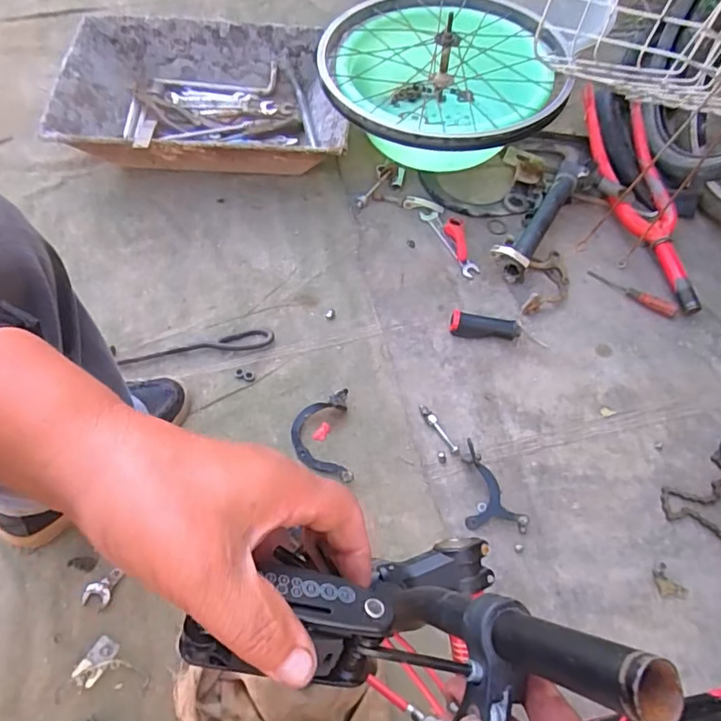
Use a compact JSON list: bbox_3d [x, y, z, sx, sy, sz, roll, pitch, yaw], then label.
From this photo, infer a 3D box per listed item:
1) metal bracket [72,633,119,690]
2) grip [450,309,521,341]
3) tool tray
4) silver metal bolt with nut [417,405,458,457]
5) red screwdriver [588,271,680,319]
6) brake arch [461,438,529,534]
[{"bbox_3d":[-0.299,0.340,0.601,0.027,0.008,0.051,33,67,14],"label":"metal bracket"},{"bbox_3d":[0.191,-0.051,0.810,0.107,0.027,0.033,6,64,2],"label":"grip"},{"bbox_3d":[-0.272,-0.465,0.958,0.490,0.101,0.303,2,64,0],"label":"tool tray"},{"bbox_3d":[0.109,0.096,0.743,0.014,0.009,0.084,-32,69,-16],"label":"silver metal bolt with nut"},{"bbox_3d":[0.433,-0.108,0.844,0.143,0.015,0.023,33,67,14],"label":"red screwdriver"},{"bbox_3d":[0.177,0.164,0.699,0.076,0.025,0.115,1,64,-1],"label":"brake arch"}]

